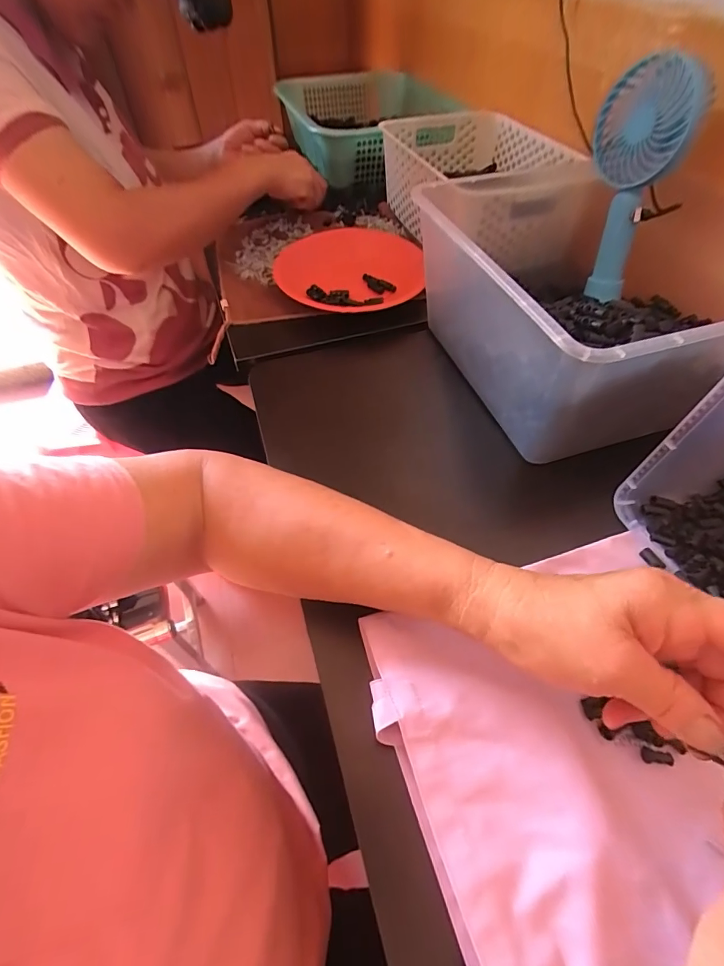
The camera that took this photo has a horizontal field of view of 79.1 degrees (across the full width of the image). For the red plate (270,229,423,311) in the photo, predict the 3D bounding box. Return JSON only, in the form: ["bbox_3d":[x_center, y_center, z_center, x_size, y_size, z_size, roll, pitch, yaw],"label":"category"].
[{"bbox_3d":[-0.012,-0.278,0.572,0.190,0.032,0.184,0,52,0],"label":"red plate"}]

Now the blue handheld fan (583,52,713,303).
[{"bbox_3d":[0.282,-0.309,0.467,0.034,0.206,0.094,-12,36,-16],"label":"blue handheld fan"}]

